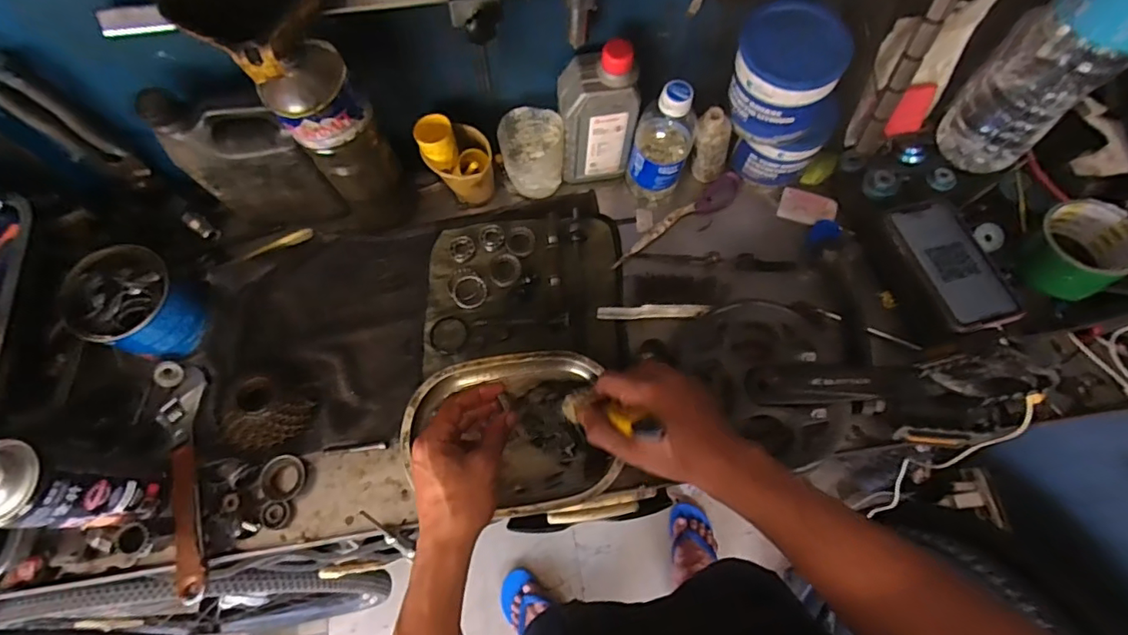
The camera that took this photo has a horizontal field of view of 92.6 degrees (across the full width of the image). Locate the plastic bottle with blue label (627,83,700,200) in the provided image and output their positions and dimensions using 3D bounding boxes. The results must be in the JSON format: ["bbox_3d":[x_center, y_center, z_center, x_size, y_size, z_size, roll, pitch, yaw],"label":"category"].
[{"bbox_3d":[0.109,-0.193,0.599,0.067,0.165,0.062,15,70,6],"label":"plastic bottle with blue label"}]

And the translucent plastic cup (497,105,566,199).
[{"bbox_3d":[-0.032,-0.188,0.625,0.065,0.087,0.067,0,69,1],"label":"translucent plastic cup"}]

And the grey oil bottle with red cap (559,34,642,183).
[{"bbox_3d":[0.036,-0.222,0.593,0.080,0.167,0.052,-4,69,-1],"label":"grey oil bottle with red cap"}]

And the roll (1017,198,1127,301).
[{"bbox_3d":[0.516,-0.067,0.542,0.090,0.056,0.087,0,69,1],"label":"roll"}]

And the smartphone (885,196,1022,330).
[{"bbox_3d":[0.409,-0.058,0.567,0.076,0.008,0.152,-15,63,-3],"label":"smartphone"}]

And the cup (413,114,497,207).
[{"bbox_3d":[-0.117,-0.171,0.610,0.072,0.106,0.059,-10,70,-3],"label":"cup"}]

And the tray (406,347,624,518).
[{"bbox_3d":[-0.057,0.118,0.544,0.201,0.039,0.152,-9,70,-3],"label":"tray"}]

